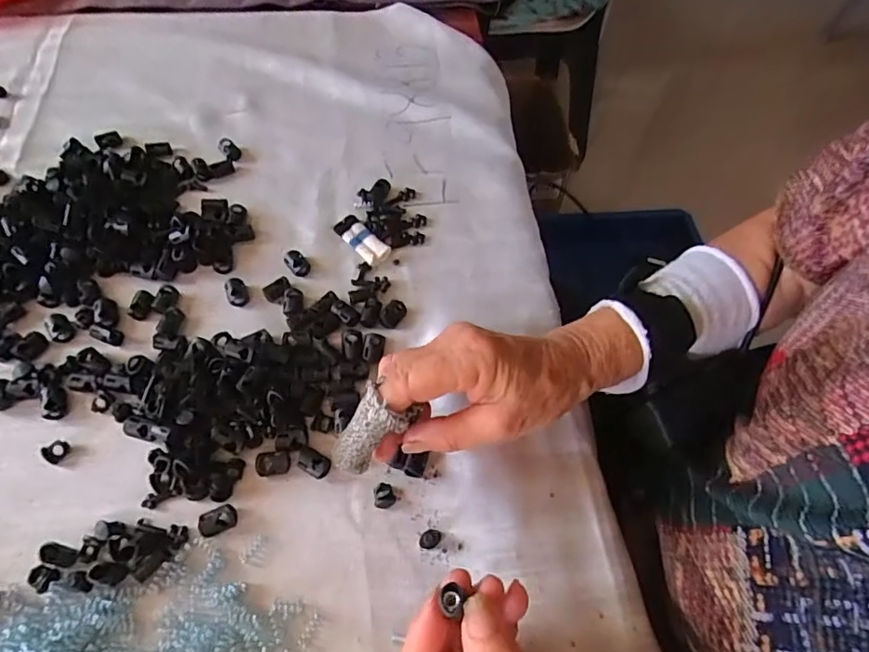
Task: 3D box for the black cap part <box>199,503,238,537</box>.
[{"bbox_3d":[-0.123,0.110,0.301,0.020,0.007,0.015,-19,63,-14],"label":"black cap part"}]

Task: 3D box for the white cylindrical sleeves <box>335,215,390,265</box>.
[{"bbox_3d":[-0.055,-0.066,0.403,0.020,0.007,0.049,-38,69,-22],"label":"white cylindrical sleeves"}]

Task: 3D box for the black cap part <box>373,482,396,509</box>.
[{"bbox_3d":[-0.030,0.100,0.313,0.013,0.006,0.015,-5,61,-6],"label":"black cap part"}]

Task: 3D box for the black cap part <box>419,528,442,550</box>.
[{"bbox_3d":[-0.002,0.121,0.302,0.014,0.007,0.009,-29,66,-18],"label":"black cap part"}]

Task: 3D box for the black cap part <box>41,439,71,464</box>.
[{"bbox_3d":[-0.227,0.074,0.317,0.012,0.007,0.014,32,63,14],"label":"black cap part"}]

